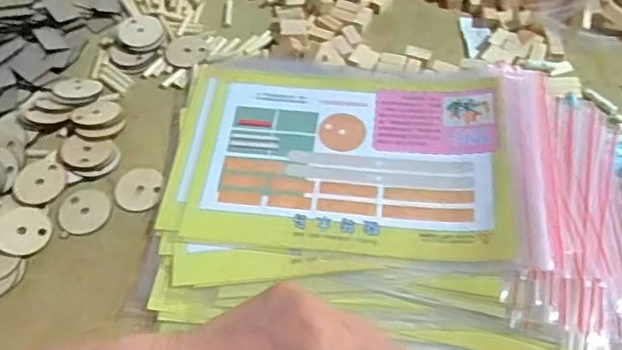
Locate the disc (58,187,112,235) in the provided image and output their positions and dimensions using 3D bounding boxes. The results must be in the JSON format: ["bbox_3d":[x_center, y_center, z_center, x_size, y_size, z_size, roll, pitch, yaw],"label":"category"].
[{"bbox_3d":[-0.156,0.024,0.400,0.031,0.004,0.034,0,57,1],"label":"disc"}]

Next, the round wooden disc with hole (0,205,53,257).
[{"bbox_3d":[-0.191,0.035,0.384,0.034,0.006,0.037,0,57,1],"label":"round wooden disc with hole"}]

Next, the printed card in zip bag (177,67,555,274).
[{"bbox_3d":[0.040,-0.016,0.404,0.234,0.014,0.158,3,59,9],"label":"printed card in zip bag"}]

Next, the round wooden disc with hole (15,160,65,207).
[{"bbox_3d":[-0.187,0.004,0.400,0.030,0.004,0.034,12,58,8],"label":"round wooden disc with hole"}]

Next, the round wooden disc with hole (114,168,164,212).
[{"bbox_3d":[-0.121,0.009,0.409,0.032,0.004,0.033,0,57,1],"label":"round wooden disc with hole"}]

